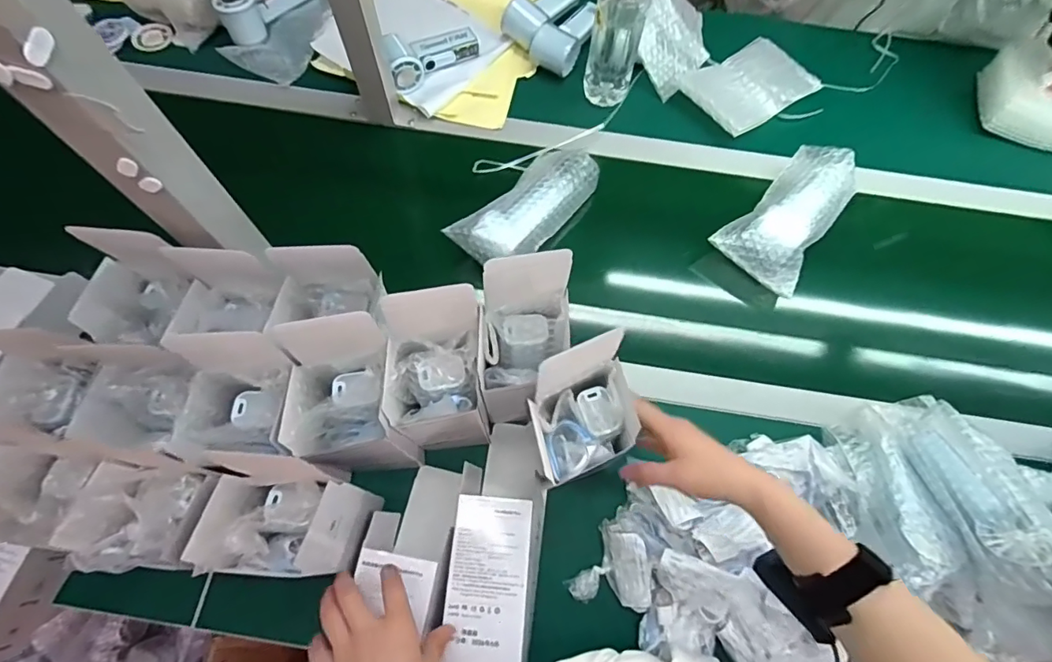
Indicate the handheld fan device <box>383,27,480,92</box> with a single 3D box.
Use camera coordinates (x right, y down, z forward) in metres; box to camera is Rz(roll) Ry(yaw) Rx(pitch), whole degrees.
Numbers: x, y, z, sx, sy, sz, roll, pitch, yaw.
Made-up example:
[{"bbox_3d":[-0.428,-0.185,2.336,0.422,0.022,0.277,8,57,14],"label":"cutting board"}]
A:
[{"bbox_3d":[-0.141,-0.406,0.731,0.145,0.061,0.063,-36,75,-14],"label":"handheld fan device"}]

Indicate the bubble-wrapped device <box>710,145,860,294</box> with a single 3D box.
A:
[{"bbox_3d":[0.341,-0.152,0.639,0.107,0.047,0.199,38,73,12],"label":"bubble-wrapped device"}]

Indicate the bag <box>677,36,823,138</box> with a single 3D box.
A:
[{"bbox_3d":[0.328,-0.368,0.747,0.190,0.021,0.127,-31,72,-17],"label":"bag"}]

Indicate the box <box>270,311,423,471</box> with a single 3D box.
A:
[{"bbox_3d":[-0.140,0.055,0.397,0.089,0.120,0.100,-6,70,-4],"label":"box"}]

